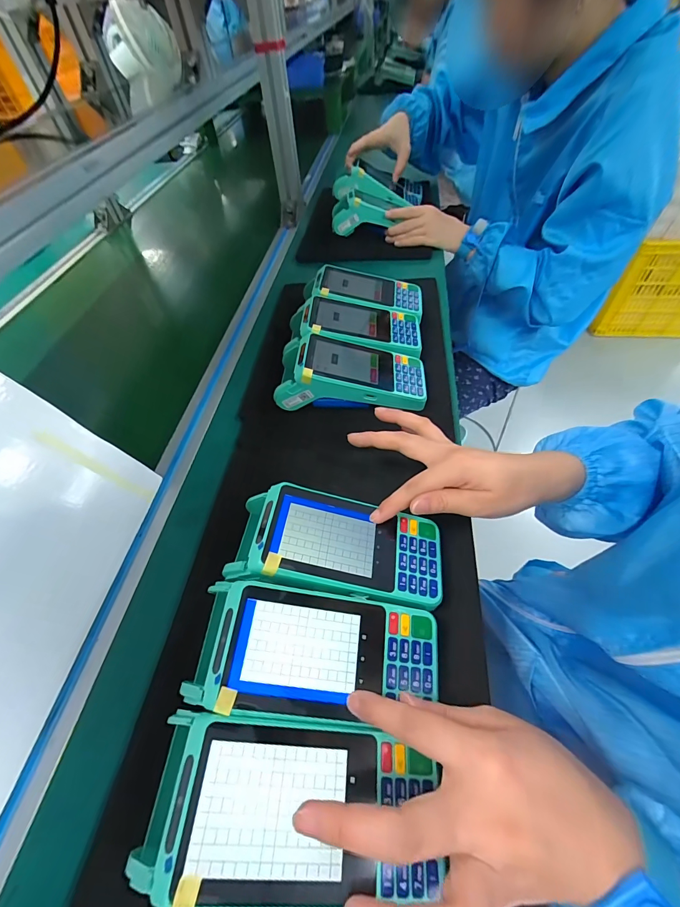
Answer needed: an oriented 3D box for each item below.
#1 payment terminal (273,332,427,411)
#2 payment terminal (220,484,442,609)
[{"bbox_3d":[0.012,-0.093,0.421,0.166,0.064,0.076,1,53,4],"label":"payment terminal"},{"bbox_3d":[-0.001,0.079,0.295,0.162,0.051,0.077,11,54,-1],"label":"payment terminal"}]

